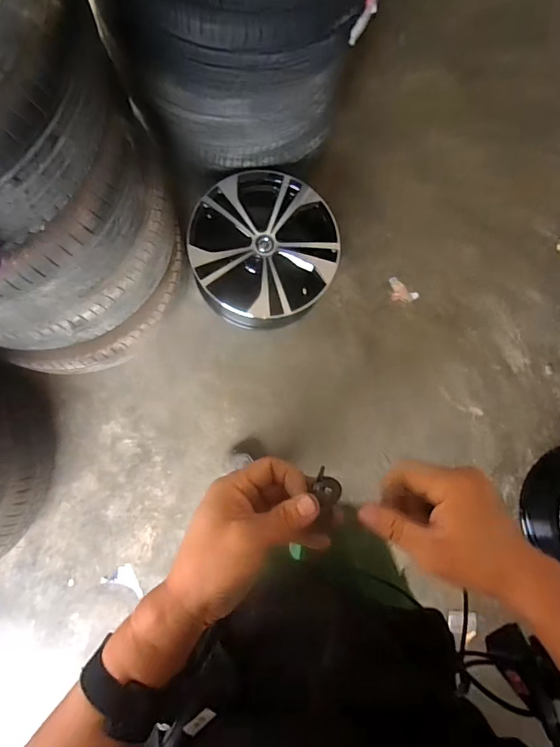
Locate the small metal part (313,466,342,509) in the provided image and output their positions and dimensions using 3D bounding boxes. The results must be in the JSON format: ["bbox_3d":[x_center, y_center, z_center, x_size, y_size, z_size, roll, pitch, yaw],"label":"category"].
[{"bbox_3d":[0.036,0.088,0.341,0.021,0.007,0.027,-29,87,-8],"label":"small metal part"}]

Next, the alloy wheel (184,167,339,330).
[{"bbox_3d":[-0.050,-0.362,1.329,0.412,0.222,0.402,1,84,-5],"label":"alloy wheel"}]

